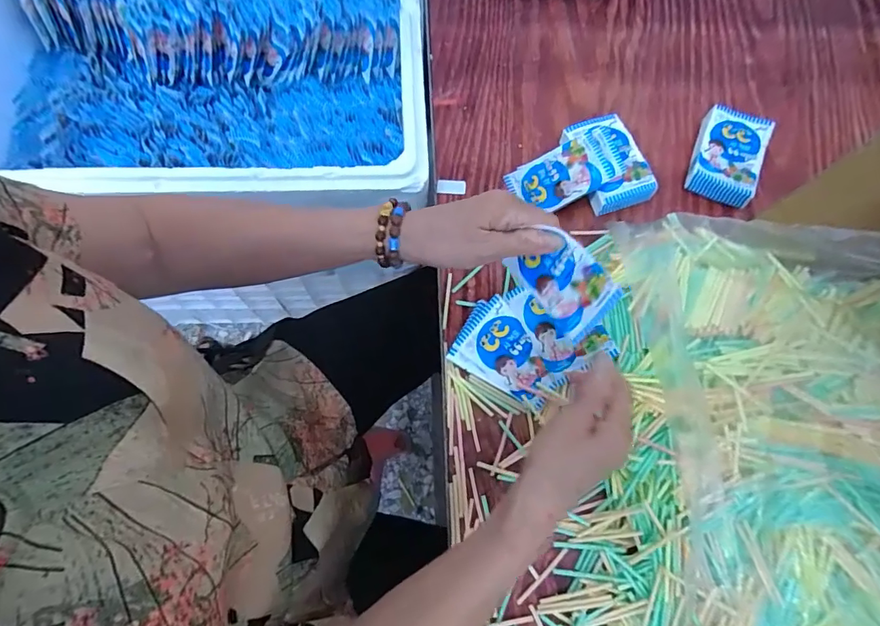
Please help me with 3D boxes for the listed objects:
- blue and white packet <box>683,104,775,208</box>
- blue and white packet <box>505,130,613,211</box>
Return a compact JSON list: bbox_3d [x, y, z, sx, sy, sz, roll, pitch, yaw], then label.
[{"bbox_3d":[0.332,-0.183,0.539,0.073,0.032,0.108,21,72,5],"label":"blue and white packet"},{"bbox_3d":[0.132,-0.150,0.517,0.104,0.012,0.065,-26,76,17],"label":"blue and white packet"}]

